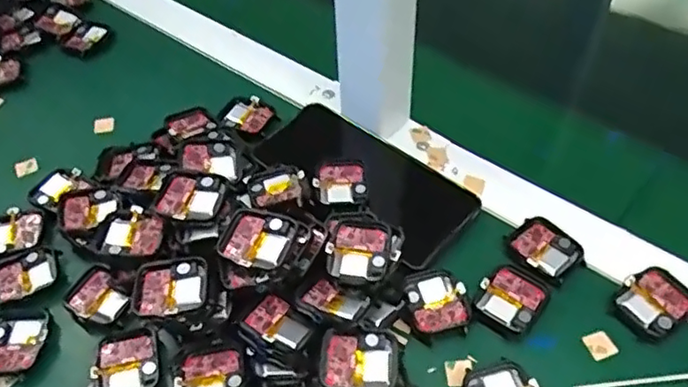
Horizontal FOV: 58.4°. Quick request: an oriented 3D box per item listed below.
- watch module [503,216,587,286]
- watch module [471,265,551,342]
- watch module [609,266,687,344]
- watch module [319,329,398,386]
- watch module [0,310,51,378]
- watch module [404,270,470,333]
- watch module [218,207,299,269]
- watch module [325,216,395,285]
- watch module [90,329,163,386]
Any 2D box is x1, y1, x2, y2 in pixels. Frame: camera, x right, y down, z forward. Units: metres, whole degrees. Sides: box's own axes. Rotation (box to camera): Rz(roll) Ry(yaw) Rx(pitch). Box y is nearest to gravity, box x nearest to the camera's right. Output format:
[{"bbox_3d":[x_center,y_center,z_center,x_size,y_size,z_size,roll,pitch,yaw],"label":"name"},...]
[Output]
[{"bbox_3d":[0.132,0.036,0.404,0.039,0.005,0.045,-37,57,-22],"label":"watch module"},{"bbox_3d":[0.103,0.066,0.380,0.038,0.004,0.045,27,58,24],"label":"watch module"},{"bbox_3d":[0.190,0.067,0.375,0.045,0.006,0.039,-37,57,-23],"label":"watch module"},{"bbox_3d":[0.008,0.093,0.339,0.041,0.006,0.035,3,50,1],"label":"watch module"},{"bbox_3d":[-0.200,0.092,0.376,0.034,0.008,0.040,-4,51,2],"label":"watch module"},{"bbox_3d":[0.058,0.067,0.382,0.035,0.008,0.040,-11,51,-4],"label":"watch module"},{"bbox_3d":[-0.051,0.026,0.364,0.043,0.005,0.037,15,51,15],"label":"watch module"},{"bbox_3d":[0.011,0.034,0.380,0.038,0.007,0.044,12,53,15],"label":"watch module"},{"bbox_3d":[-0.128,0.102,0.365,0.039,0.010,0.039,-19,52,-10],"label":"watch module"}]

